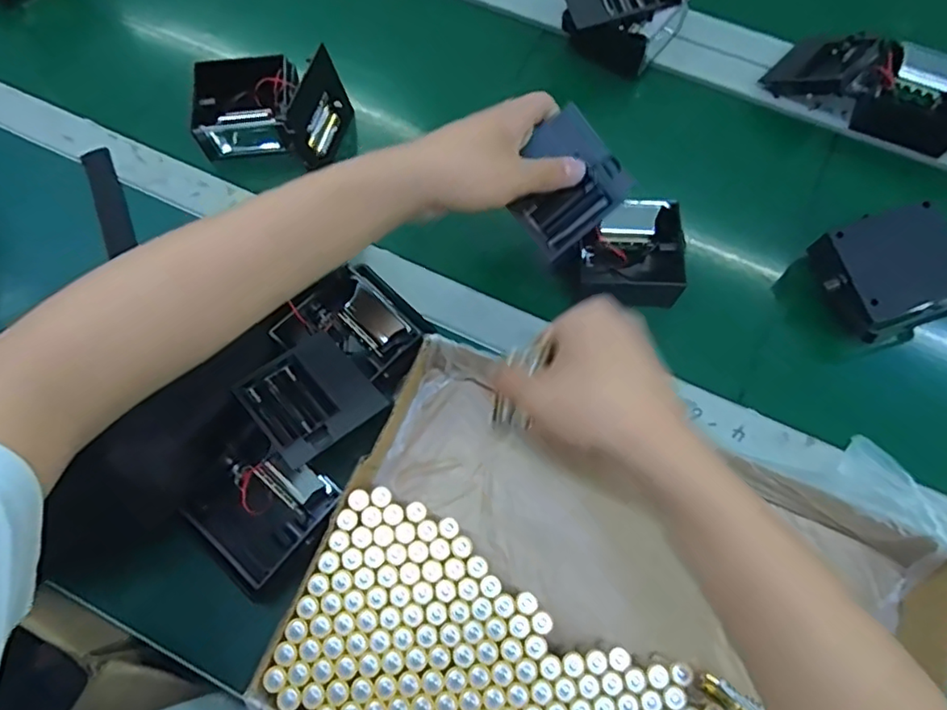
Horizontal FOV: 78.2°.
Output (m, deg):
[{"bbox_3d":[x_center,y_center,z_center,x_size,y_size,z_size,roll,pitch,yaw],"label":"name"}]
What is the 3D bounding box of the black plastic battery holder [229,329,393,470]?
[{"bbox_3d":[-0.116,0.029,0.409,0.079,0.022,0.082,-39,75,-12],"label":"black plastic battery holder"}]

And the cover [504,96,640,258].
[{"bbox_3d":[0.065,-0.125,0.430,0.082,0.010,0.076,-40,99,18],"label":"cover"}]

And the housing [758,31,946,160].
[{"bbox_3d":[0.366,-0.253,0.537,0.168,0.052,0.081,20,72,7],"label":"housing"}]

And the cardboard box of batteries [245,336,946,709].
[{"bbox_3d":[0.087,0.173,0.377,0.373,0.053,0.251,22,72,8],"label":"cardboard box of batteries"}]

